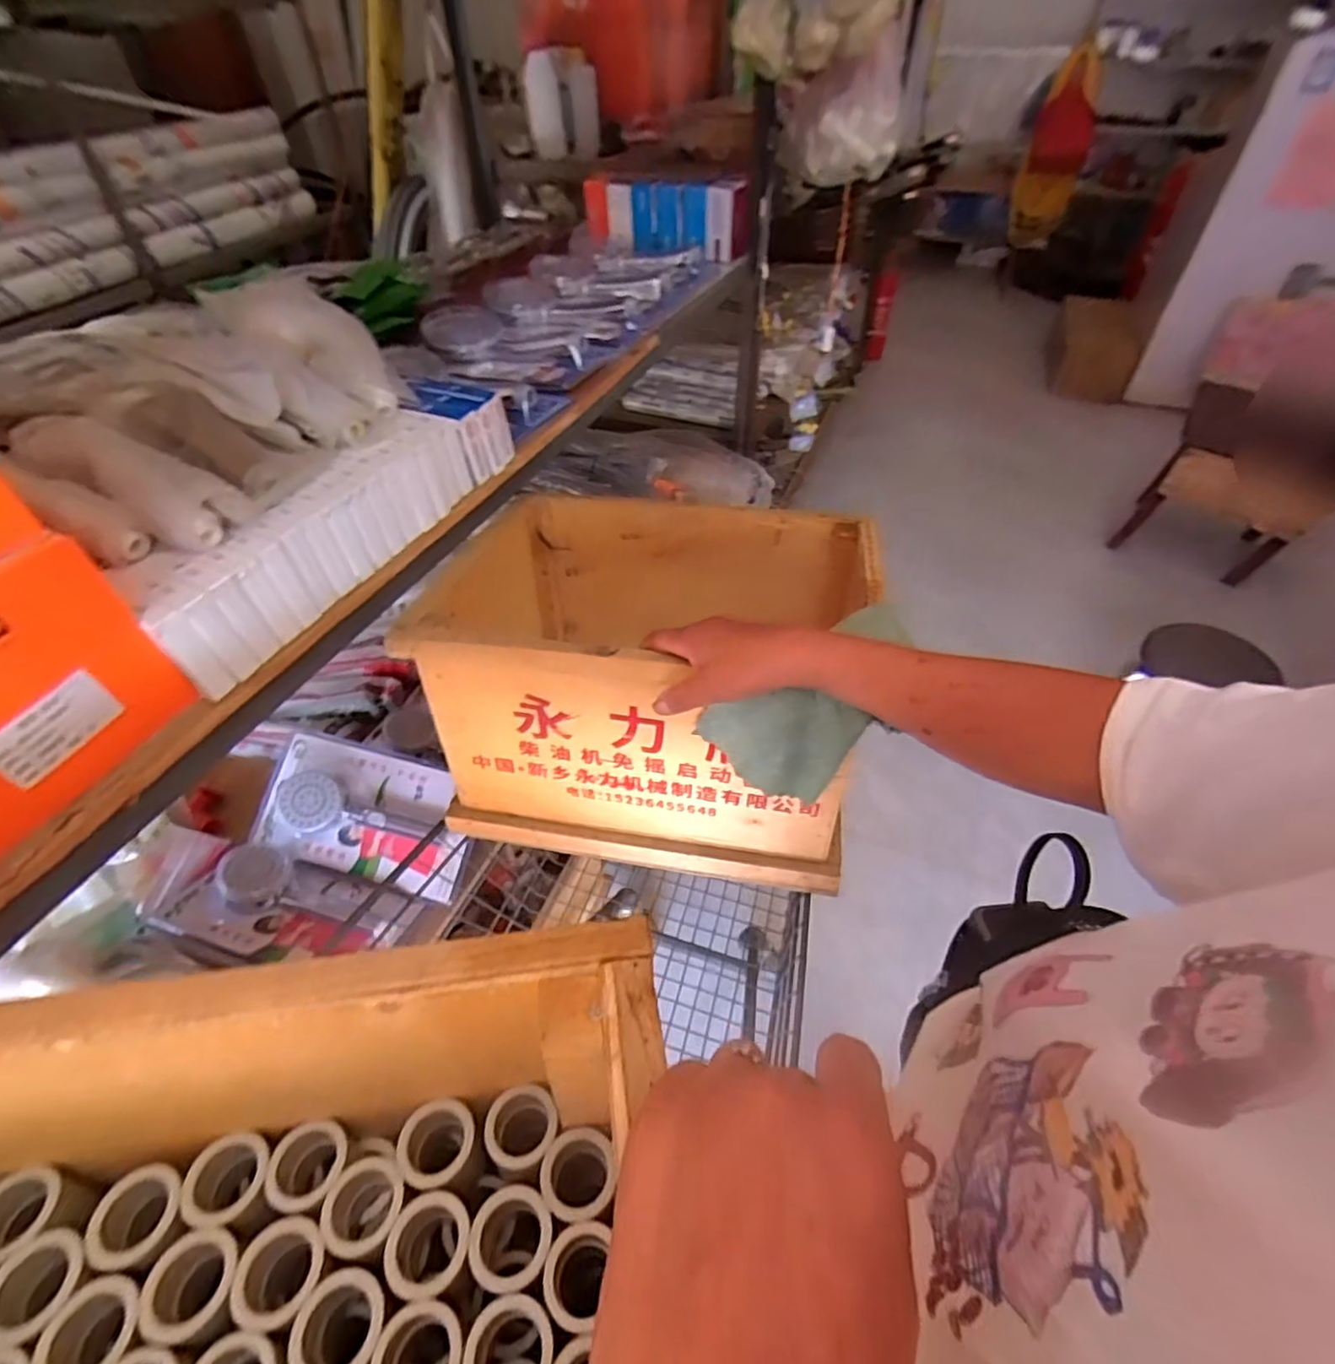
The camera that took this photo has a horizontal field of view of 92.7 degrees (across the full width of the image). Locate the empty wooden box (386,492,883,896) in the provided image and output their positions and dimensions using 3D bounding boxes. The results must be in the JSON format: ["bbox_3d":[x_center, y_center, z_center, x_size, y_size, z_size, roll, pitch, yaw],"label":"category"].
[{"bbox_3d":[-0.016,-0.033,0.660,0.404,0.239,0.332,8,49,9],"label":"empty wooden box"}]

